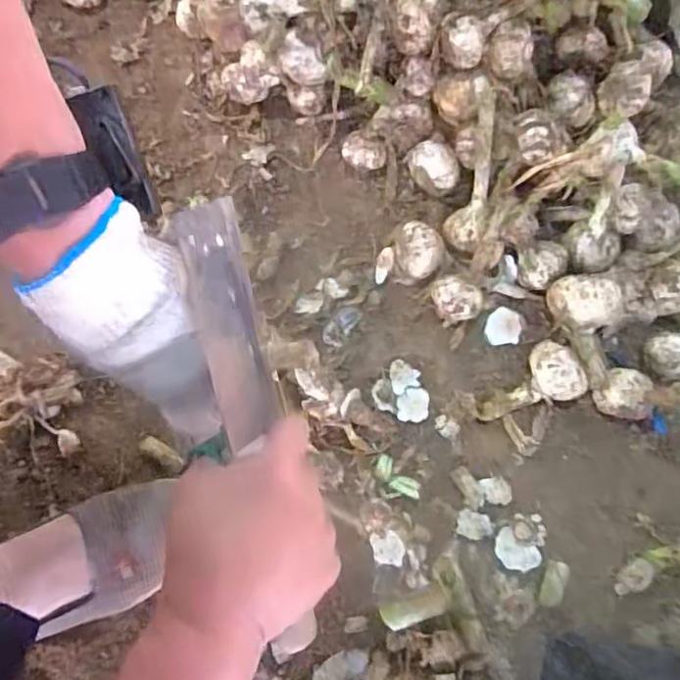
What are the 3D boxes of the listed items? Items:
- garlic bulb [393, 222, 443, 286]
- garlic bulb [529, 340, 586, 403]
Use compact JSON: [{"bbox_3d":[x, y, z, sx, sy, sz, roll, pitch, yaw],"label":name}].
[{"bbox_3d":[0.073,-0.082,0.553,0.044,0.045,0.048,-1,80,-1],"label":"garlic bulb"},{"bbox_3d":[0.190,0.029,0.527,0.046,0.046,0.046,12,80,1],"label":"garlic bulb"}]

